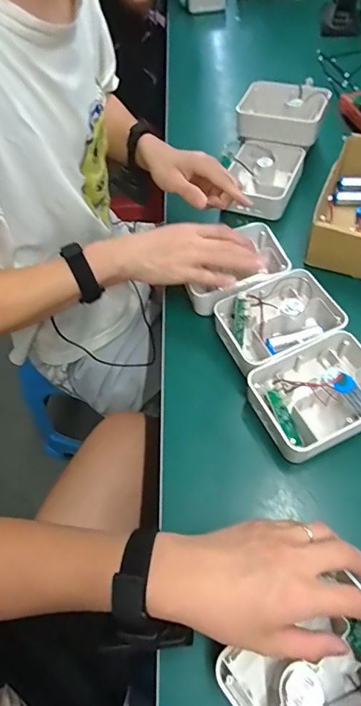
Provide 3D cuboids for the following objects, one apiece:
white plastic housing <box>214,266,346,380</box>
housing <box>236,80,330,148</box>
[{"bbox_3d":[0.114,-0.038,0.493,0.132,0.044,0.103,-23,57,-11],"label":"white plastic housing"},{"bbox_3d":[0.164,-0.385,0.668,0.134,0.058,0.098,12,57,12],"label":"housing"}]

